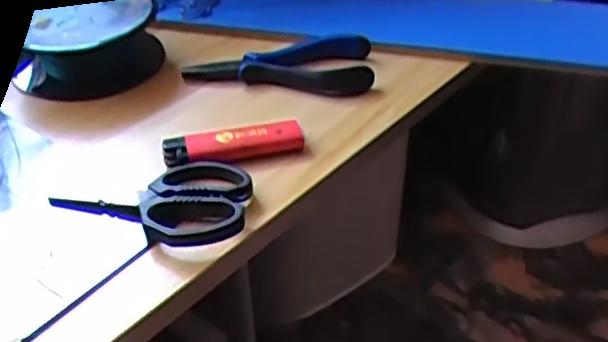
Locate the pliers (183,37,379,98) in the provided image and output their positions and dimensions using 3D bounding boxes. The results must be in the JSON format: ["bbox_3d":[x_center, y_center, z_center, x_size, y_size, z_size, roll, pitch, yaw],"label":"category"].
[{"bbox_3d":[-0.015,-0.077,0.422,0.120,0.025,0.048,3,38,6],"label":"pliers"}]

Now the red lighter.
[{"bbox_3d":[-0.039,-0.015,0.349,0.076,0.009,0.024,-10,38,-11],"label":"red lighter"}]

